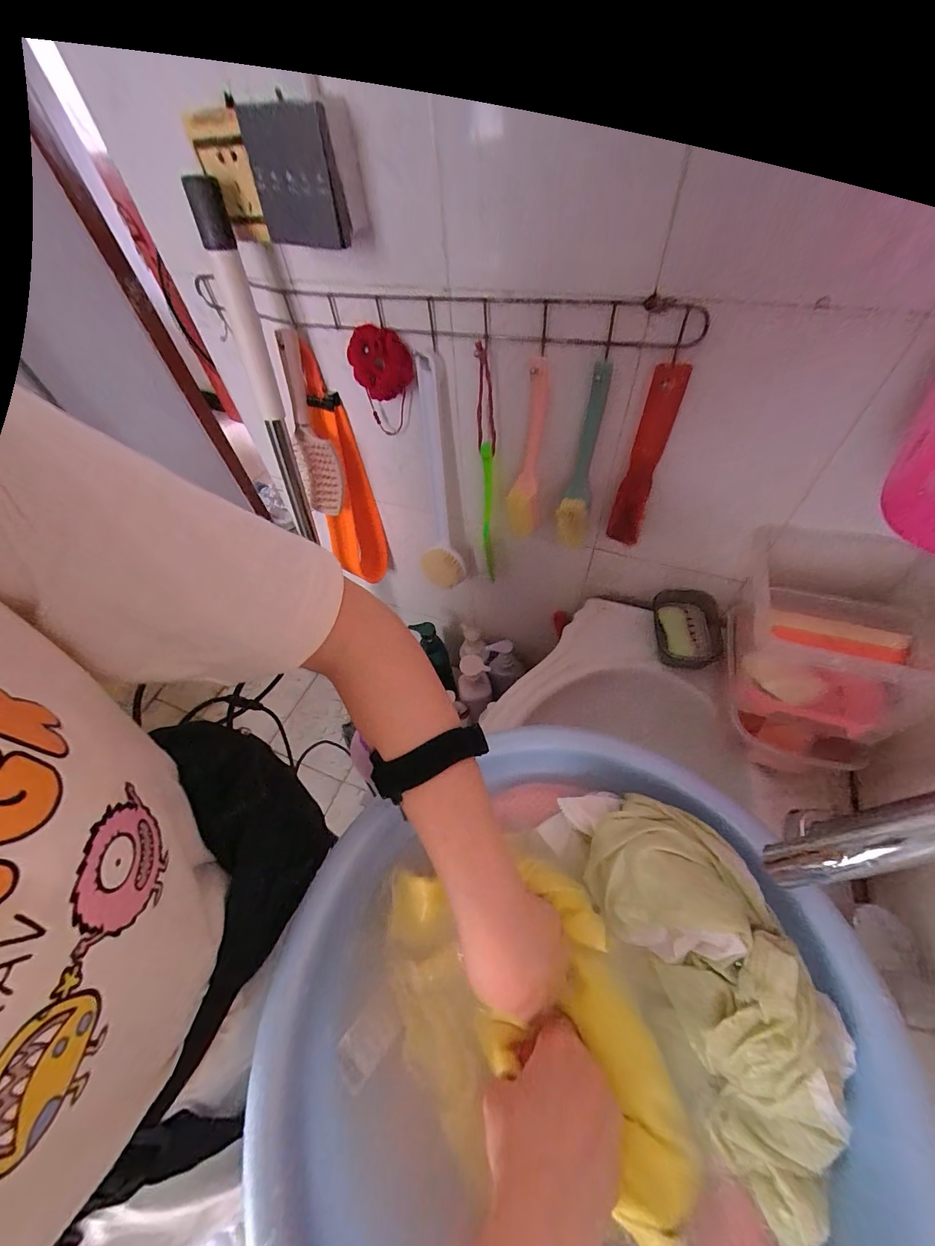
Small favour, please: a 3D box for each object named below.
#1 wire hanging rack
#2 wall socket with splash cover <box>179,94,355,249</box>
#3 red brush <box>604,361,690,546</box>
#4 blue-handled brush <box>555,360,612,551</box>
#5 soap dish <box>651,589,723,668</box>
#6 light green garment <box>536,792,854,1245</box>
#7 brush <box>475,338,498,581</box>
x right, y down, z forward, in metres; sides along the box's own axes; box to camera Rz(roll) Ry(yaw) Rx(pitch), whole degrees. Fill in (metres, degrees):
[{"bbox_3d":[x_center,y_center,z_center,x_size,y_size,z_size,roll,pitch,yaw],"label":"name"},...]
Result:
[{"bbox_3d":[-0.069,-0.323,0.441,0.577,0.051,0.031,17,56,16],"label":"wire hanging rack"},{"bbox_3d":[-0.180,-0.414,0.391,0.148,0.085,0.045,27,60,22],"label":"wall socket with splash cover"},{"bbox_3d":[0.193,-0.173,0.466,0.036,0.201,0.021,13,56,14],"label":"red brush"},{"bbox_3d":[0.128,-0.170,0.484,0.037,0.232,0.032,9,55,11],"label":"blue-handled brush"},{"bbox_3d":[0.294,0.010,0.557,0.085,0.041,0.103,13,55,14],"label":"soap dish"},{"bbox_3d":[0.159,0.216,0.282,0.102,0.064,0.230,-23,55,-12],"label":"light green garment"},{"bbox_3d":[0.028,-0.180,0.567,0.022,0.343,0.029,-3,53,2],"label":"brush"}]

